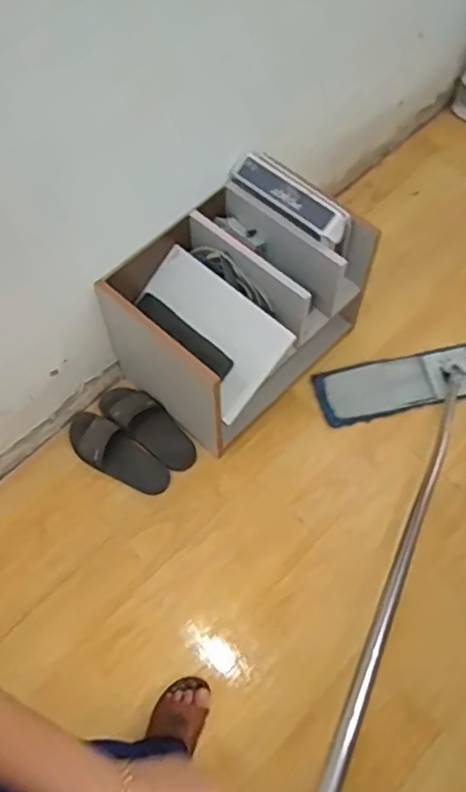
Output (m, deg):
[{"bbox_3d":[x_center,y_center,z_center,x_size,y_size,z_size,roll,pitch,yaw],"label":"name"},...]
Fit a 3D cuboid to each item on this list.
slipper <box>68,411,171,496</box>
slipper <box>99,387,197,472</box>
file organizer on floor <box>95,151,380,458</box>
[{"bbox_3d":[-0.255,0.130,1.412,0.260,0.057,0.098,33,66,17],"label":"slipper"},{"bbox_3d":[-0.194,0.062,1.456,0.273,0.065,0.100,39,68,19],"label":"slipper"},{"bbox_3d":[0.016,-0.195,1.408,0.341,0.380,0.491,37,67,18],"label":"file organizer on floor"}]

